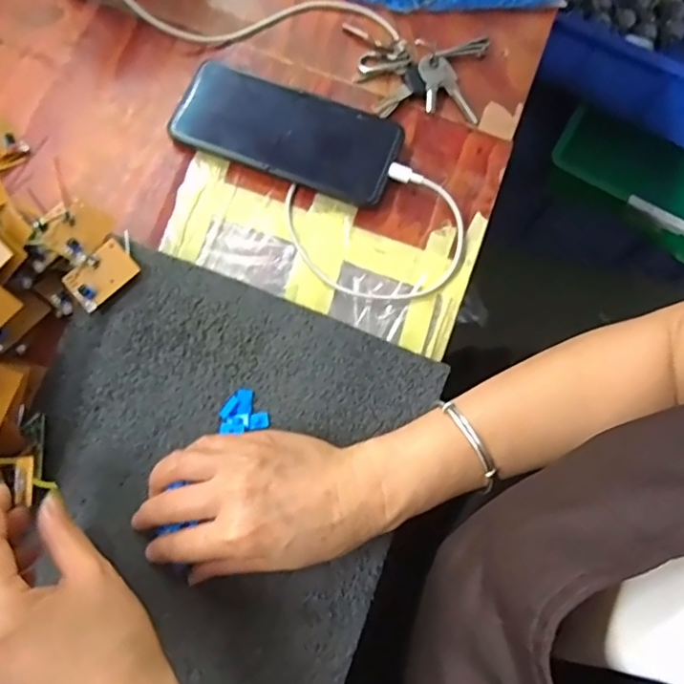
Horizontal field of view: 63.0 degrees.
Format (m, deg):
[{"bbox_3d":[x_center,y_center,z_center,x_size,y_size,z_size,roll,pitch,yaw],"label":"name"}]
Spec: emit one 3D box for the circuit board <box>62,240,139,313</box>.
[{"bbox_3d":[-0.161,-0.045,0.372,0.044,0.007,0.031,-42,81,-11],"label":"circuit board"}]

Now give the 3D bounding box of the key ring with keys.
[{"bbox_3d":[0.058,-0.220,0.455,0.114,0.021,0.087,9,75,0],"label":"key ring with keys"}]

